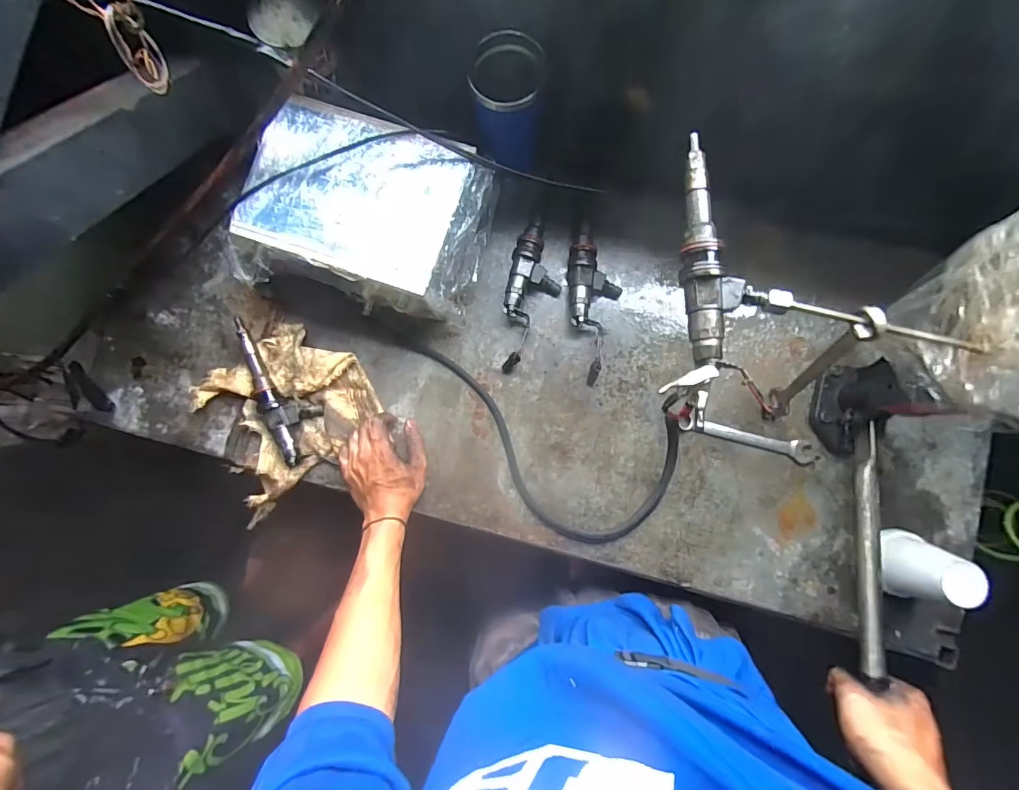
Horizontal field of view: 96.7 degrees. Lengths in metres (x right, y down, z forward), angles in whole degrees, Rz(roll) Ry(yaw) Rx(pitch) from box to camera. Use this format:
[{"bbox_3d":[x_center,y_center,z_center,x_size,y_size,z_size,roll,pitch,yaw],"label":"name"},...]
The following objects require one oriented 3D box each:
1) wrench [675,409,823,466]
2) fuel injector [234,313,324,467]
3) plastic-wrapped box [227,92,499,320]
[{"bbox_3d":[0.318,0.057,0.603,0.186,0.010,0.027,16,85,3],"label":"wrench"},{"bbox_3d":[-0.316,-0.014,0.619,0.065,0.032,0.208,-27,84,-1],"label":"fuel injector"},{"bbox_3d":[-0.182,-0.220,0.589,0.286,0.123,0.214,14,84,3],"label":"plastic-wrapped box"}]

